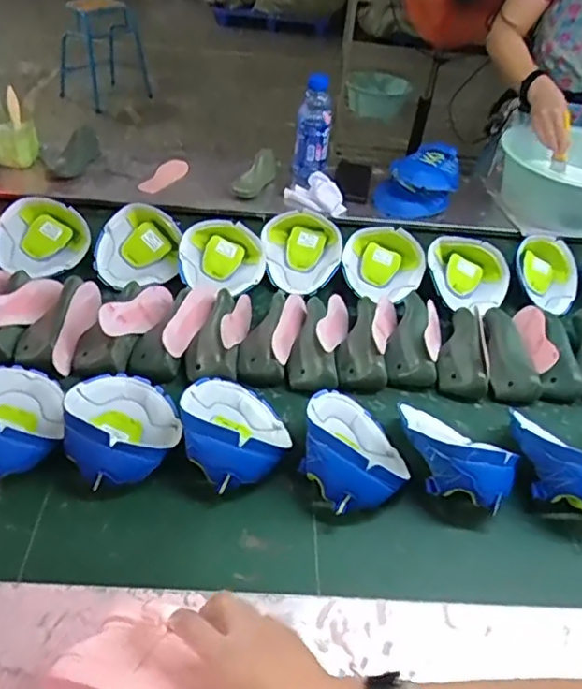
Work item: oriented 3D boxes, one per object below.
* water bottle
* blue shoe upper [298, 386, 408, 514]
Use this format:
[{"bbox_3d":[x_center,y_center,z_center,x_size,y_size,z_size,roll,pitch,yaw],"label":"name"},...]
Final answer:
[{"bbox_3d":[0.049,-0.442,1.217,0.075,0.206,0.081,10,44,-2],"label":"water bottle"},{"bbox_3d":[0.079,0.118,0.709,0.131,0.077,0.172,10,44,-2],"label":"blue shoe upper"}]

